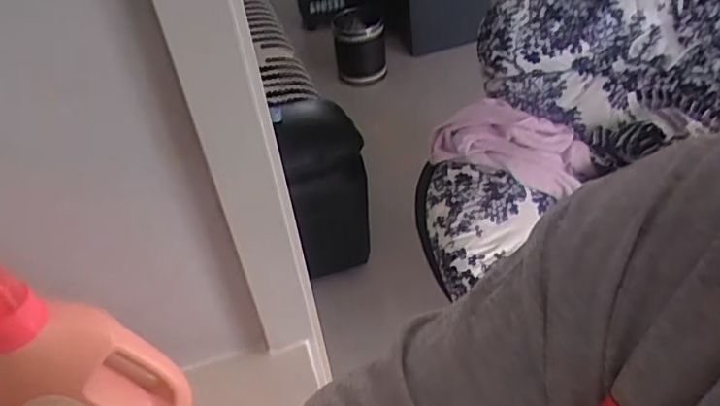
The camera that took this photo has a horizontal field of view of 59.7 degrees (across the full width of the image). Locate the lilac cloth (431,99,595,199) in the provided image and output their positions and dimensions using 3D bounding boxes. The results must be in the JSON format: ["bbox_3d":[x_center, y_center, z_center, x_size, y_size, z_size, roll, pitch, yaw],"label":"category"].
[{"bbox_3d":[0.360,-0.148,1.464,0.348,0.120,0.252,16,47,24],"label":"lilac cloth"}]

